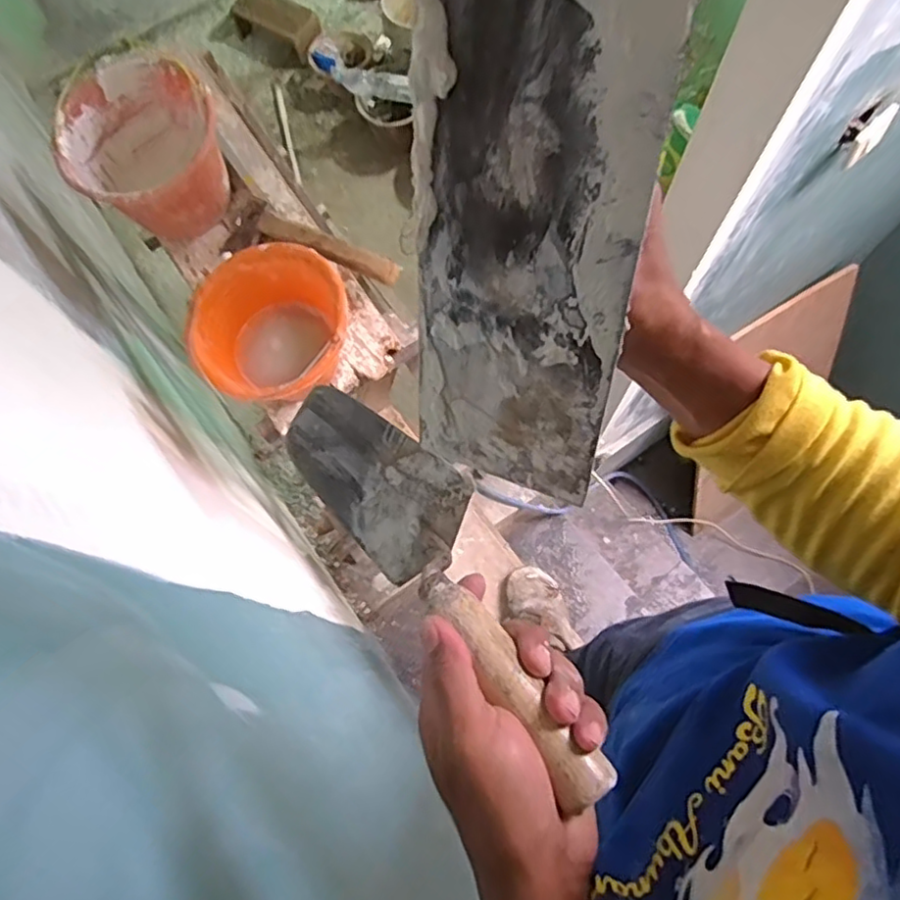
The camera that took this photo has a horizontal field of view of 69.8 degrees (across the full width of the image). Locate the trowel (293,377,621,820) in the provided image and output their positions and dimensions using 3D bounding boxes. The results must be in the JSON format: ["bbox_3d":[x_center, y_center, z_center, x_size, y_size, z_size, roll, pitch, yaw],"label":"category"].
[{"bbox_3d":[-0.003,0.068,0.387,0.075,0.075,0.285,-35,56,-10],"label":"trowel"}]

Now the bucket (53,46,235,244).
[{"bbox_3d":[-0.534,-0.526,1.154,0.268,0.178,0.272,-1,71,2],"label":"bucket"}]

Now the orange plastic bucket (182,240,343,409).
[{"bbox_3d":[-0.278,-0.180,1.058,0.246,0.154,0.245,-1,71,2],"label":"orange plastic bucket"}]

